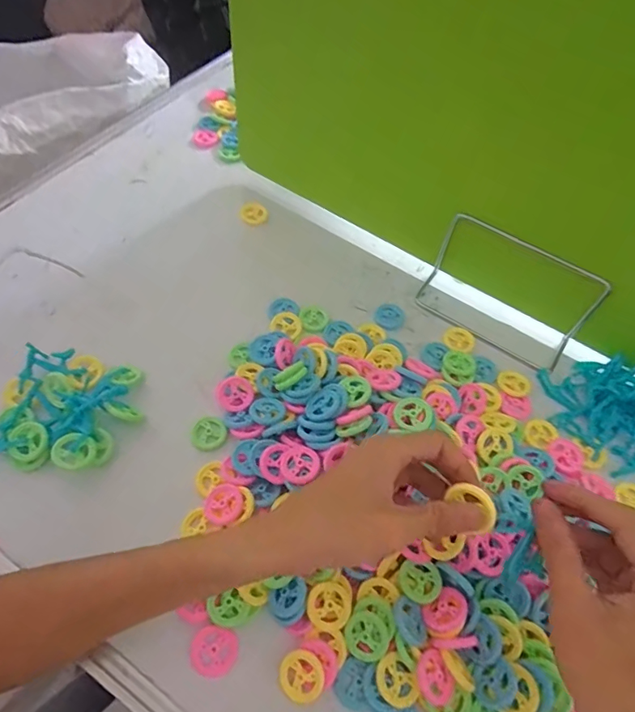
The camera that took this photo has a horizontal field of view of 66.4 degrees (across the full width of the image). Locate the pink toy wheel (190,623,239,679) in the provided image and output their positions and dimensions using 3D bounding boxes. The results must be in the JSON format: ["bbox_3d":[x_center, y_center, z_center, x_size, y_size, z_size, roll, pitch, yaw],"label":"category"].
[{"bbox_3d":[-0.068,0.195,0.320,0.030,0.005,0.030,-1,71,2],"label":"pink toy wheel"}]

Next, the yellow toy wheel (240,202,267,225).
[{"bbox_3d":[-0.072,-0.160,0.548,0.029,0.012,0.030,2,57,-3],"label":"yellow toy wheel"}]

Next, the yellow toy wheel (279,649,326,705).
[{"bbox_3d":[-0.010,0.206,0.313,0.029,0.007,0.027,2,57,-3],"label":"yellow toy wheel"}]

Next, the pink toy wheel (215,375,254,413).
[{"bbox_3d":[-0.070,0.032,0.406,0.030,0.004,0.030,0,85,-3],"label":"pink toy wheel"}]

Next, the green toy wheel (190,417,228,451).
[{"bbox_3d":[-0.089,0.064,0.400,0.029,0.005,0.029,2,57,-3],"label":"green toy wheel"}]

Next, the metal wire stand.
[{"bbox_3d":[0.173,-0.058,0.450,0.148,0.084,0.056,31,60,15],"label":"metal wire stand"}]

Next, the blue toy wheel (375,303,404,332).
[{"bbox_3d":[0.071,-0.038,0.479,0.028,0.005,0.031,34,61,17],"label":"blue toy wheel"}]

